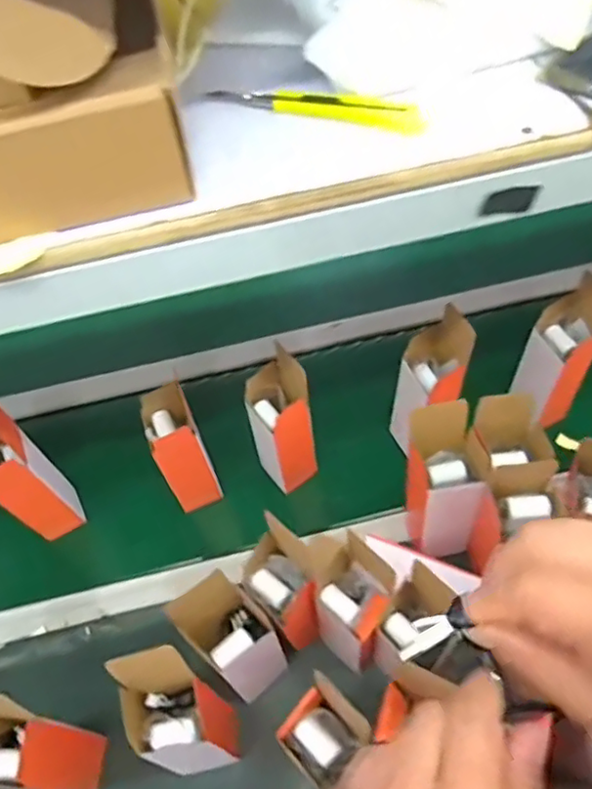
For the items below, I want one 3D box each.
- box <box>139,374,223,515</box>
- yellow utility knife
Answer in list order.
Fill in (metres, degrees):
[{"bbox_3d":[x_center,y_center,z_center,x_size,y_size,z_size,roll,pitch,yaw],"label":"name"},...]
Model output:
[{"bbox_3d":[-0.149,0.074,0.787,0.059,0.154,0.092,-21,57,-10],"label":"box"},{"bbox_3d":[0.013,-0.194,0.408,0.148,0.011,0.017,14,58,13],"label":"yellow utility knife"}]

